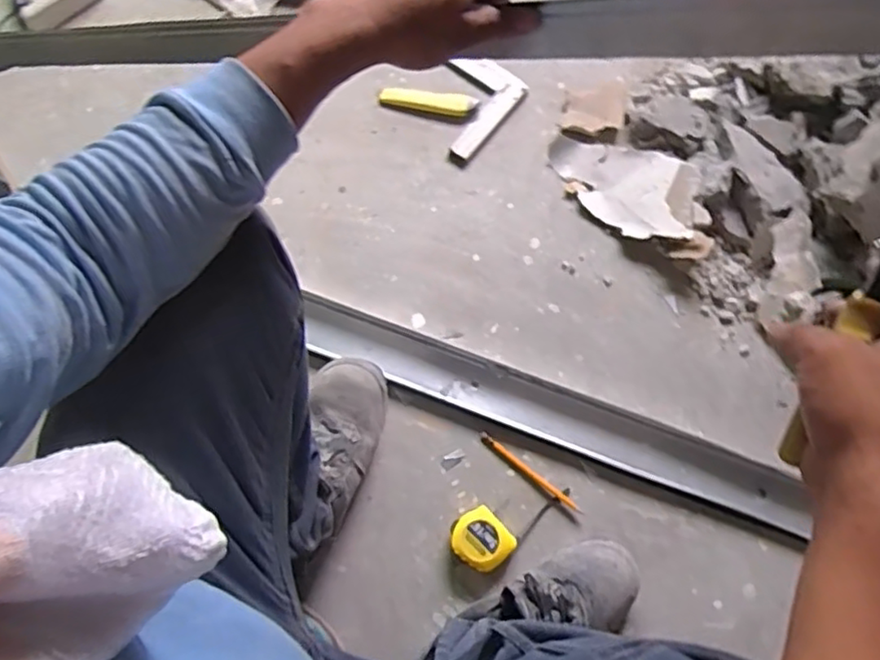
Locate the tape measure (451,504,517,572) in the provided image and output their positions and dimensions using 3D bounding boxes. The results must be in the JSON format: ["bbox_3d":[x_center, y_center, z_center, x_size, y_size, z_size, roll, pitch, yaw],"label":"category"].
[{"bbox_3d":[0.051,0.265,0.810,0.067,0.034,0.073,-40,77,-9],"label":"tape measure"}]

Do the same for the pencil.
[{"bbox_3d":[0.118,0.185,0.835,0.156,0.009,0.012,37,78,11],"label":"pencil"}]

